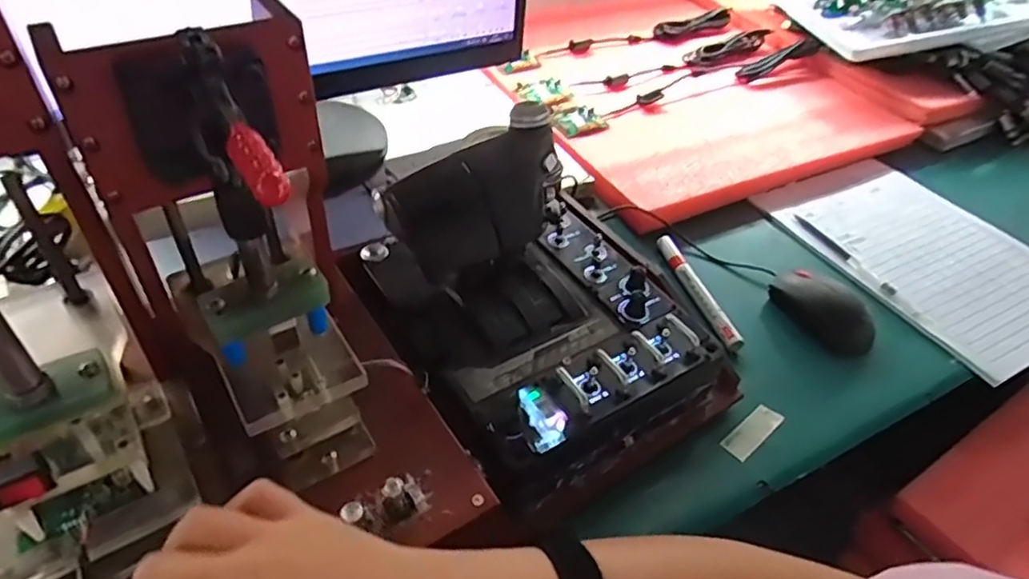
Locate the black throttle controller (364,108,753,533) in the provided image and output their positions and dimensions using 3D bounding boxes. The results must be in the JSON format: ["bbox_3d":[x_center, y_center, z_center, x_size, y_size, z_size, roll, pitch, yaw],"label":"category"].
[{"bbox_3d":[0.025,0.007,0.471,0.217,0.145,0.237,-20,49,-24],"label":"black throttle controller"}]

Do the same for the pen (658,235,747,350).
[{"bbox_3d":[0.170,0.000,0.584,0.018,0.018,0.139,-9,45,-14],"label":"pen"}]

